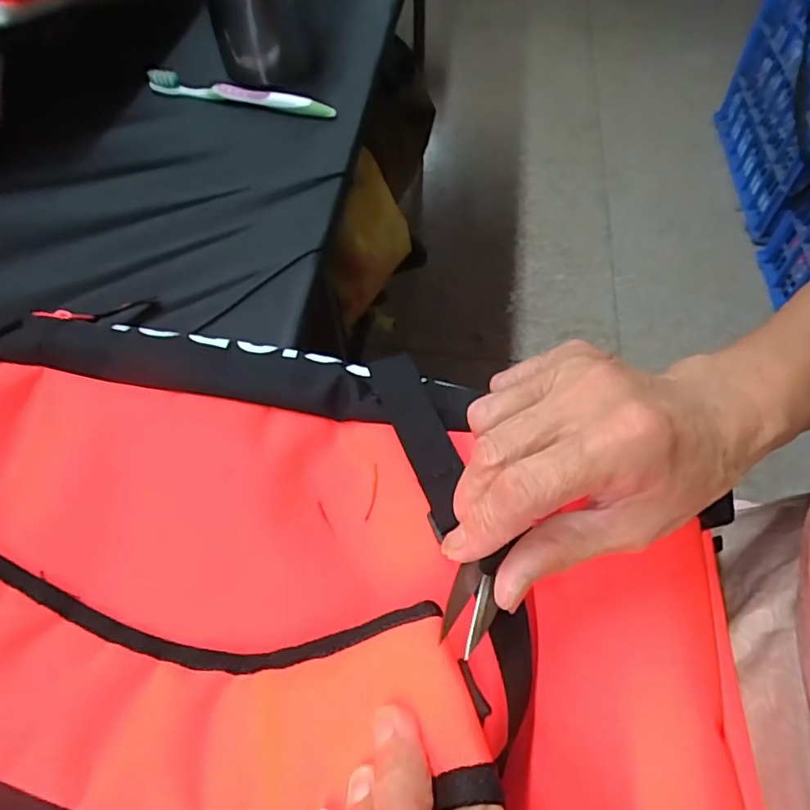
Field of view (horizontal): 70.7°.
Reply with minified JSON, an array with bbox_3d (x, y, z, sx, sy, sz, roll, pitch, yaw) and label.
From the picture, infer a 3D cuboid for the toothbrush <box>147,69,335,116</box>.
[{"bbox_3d":[-0.155,-0.291,0.537,0.189,0.025,0.010,13,58,9],"label":"toothbrush"}]

